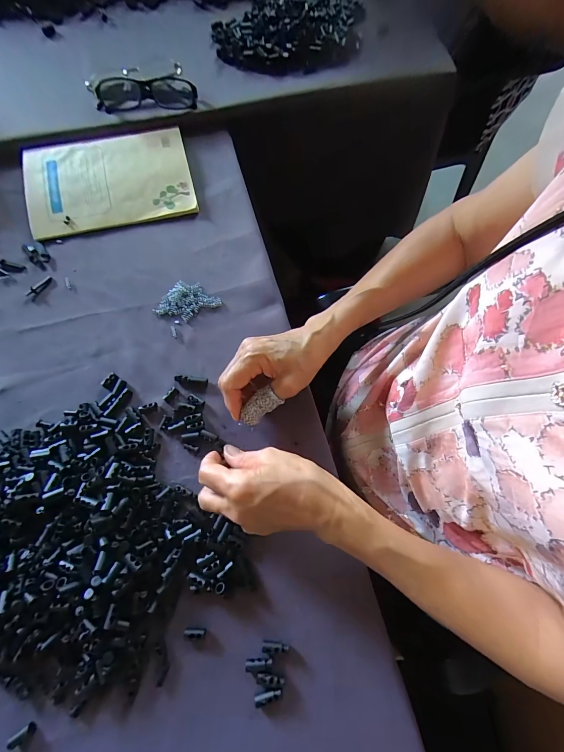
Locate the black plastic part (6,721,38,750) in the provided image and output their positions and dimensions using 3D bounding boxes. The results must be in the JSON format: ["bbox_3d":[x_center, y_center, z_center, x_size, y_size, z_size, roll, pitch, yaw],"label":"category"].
[{"bbox_3d":[-0.215,0.298,0.262,0.022,0.004,0.008,-33,78,-10],"label":"black plastic part"}]

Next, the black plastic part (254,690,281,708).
[{"bbox_3d":[-0.013,0.279,0.276,0.024,0.004,0.009,-16,75,-6],"label":"black plastic part"}]

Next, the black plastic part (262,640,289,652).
[{"bbox_3d":[-0.006,0.245,0.285,0.024,0.004,0.009,4,74,0],"label":"black plastic part"}]

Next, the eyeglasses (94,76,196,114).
[{"bbox_3d":[-0.185,-0.385,0.434,0.130,0.033,0.042,-9,75,-4],"label":"eyeglasses"}]

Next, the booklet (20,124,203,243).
[{"bbox_3d":[-0.230,-0.260,0.419,0.211,0.013,0.145,-14,75,-5],"label":"booklet"}]

